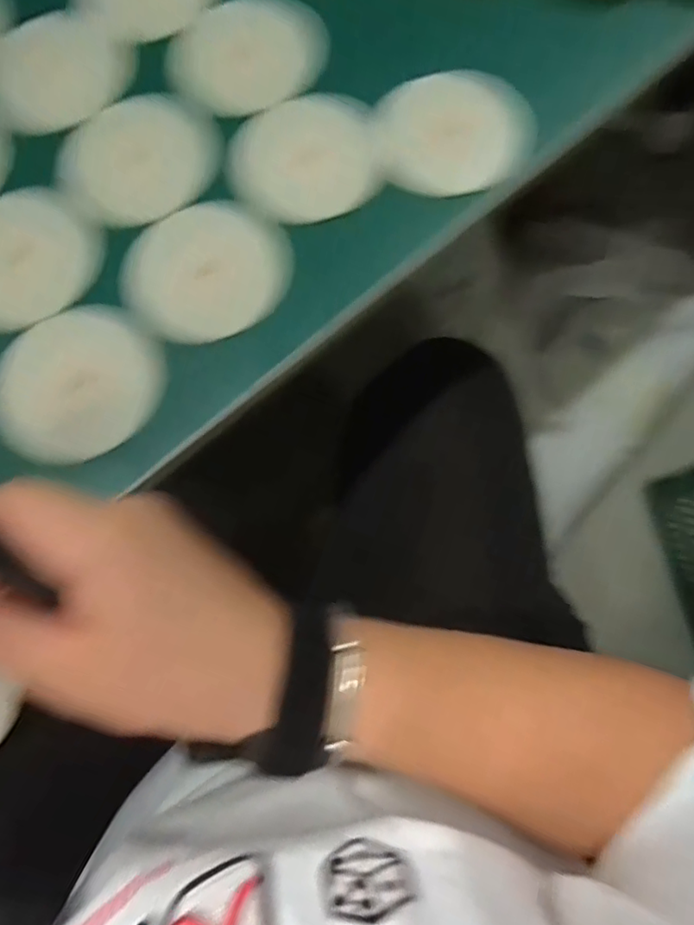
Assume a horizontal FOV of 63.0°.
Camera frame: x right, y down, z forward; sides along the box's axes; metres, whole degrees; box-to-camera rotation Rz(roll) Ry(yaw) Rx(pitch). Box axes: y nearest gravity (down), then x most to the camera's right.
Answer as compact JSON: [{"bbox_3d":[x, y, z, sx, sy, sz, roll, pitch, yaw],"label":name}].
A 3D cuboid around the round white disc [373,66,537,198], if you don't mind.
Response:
[{"bbox_3d":[0.067,-0.209,0.357,0.095,0.008,0.082,-13,77,-2],"label":"round white disc"}]

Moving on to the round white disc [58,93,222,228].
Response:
[{"bbox_3d":[-0.128,-0.190,0.354,0.091,0.006,0.098,0,77,1],"label":"round white disc"}]

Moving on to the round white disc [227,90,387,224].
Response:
[{"bbox_3d":[-0.024,-0.189,0.350,0.095,0.006,0.084,-25,78,-4],"label":"round white disc"}]

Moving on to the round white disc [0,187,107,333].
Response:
[{"bbox_3d":[-0.195,-0.122,0.337,0.093,0.010,0.083,-41,79,-8],"label":"round white disc"}]

